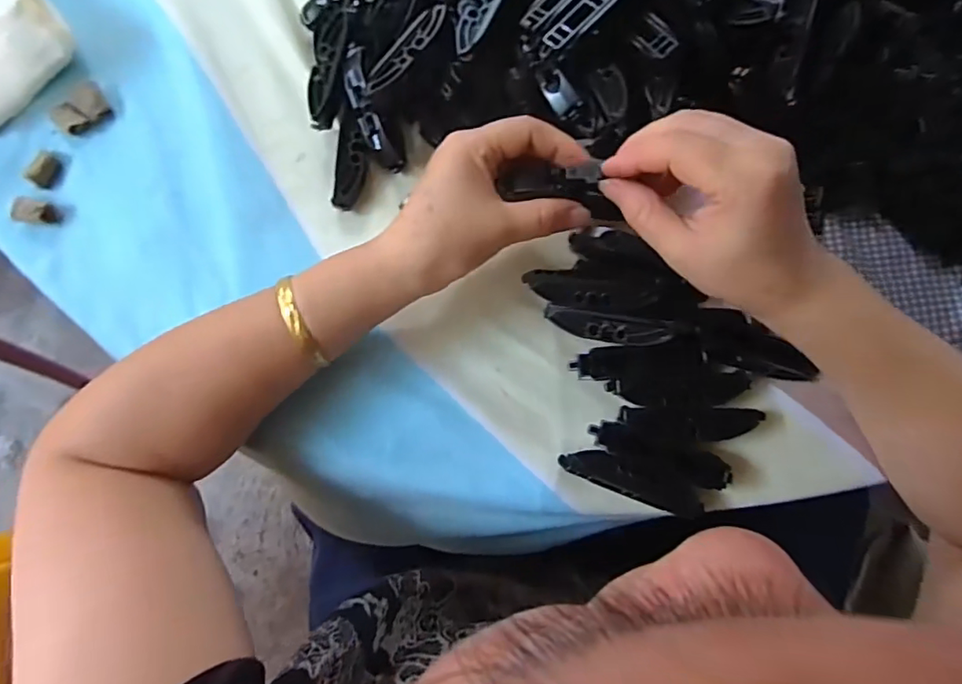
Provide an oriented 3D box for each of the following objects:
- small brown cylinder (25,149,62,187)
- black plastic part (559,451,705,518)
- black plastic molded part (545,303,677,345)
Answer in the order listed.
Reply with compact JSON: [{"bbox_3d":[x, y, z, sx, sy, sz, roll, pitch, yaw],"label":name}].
[{"bbox_3d":[-0.292,-0.116,0.367,0.015,0.010,0.025,6,77,2],"label":"small brown cylinder"},{"bbox_3d":[0.085,0.077,0.309,0.080,0.008,0.018,21,78,6],"label":"black plastic part"},{"bbox_3d":[0.073,-0.009,0.321,0.073,0.010,0.014,11,77,19],"label":"black plastic molded part"}]

